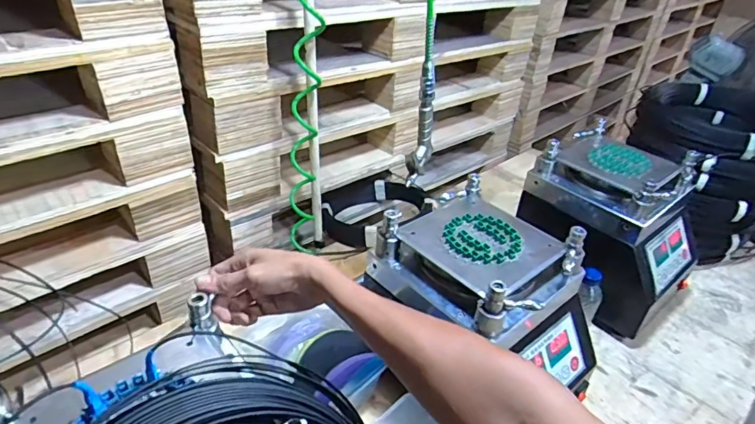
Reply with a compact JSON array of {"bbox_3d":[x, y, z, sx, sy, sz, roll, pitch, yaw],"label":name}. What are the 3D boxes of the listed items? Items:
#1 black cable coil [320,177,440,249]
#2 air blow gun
[{"bbox_3d":[-0.011,-0.003,1.128,0.256,0.074,0.222,-18,40,-30],"label":"black cable coil"},{"bbox_3d":[0.067,-0.126,0.697,0.033,0.176,0.047,10,35,8],"label":"air blow gun"}]

